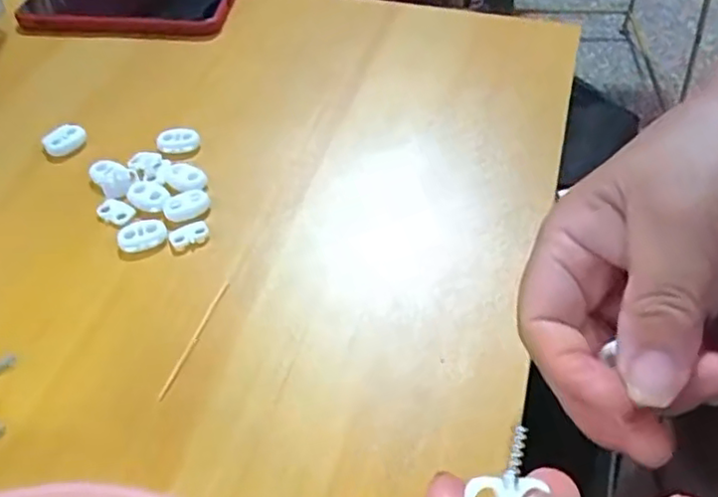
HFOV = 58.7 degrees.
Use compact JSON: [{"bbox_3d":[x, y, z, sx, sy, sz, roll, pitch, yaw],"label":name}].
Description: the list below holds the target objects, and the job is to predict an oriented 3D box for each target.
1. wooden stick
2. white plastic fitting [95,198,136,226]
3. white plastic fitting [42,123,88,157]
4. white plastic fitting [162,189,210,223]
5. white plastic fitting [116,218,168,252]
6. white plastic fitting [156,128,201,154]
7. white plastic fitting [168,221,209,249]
[{"bbox_3d":[-0.069,0.037,0.270,0.004,0.004,0.059,15,52,14],"label":"wooden stick"},{"bbox_3d":[-0.120,-0.018,0.315,0.019,0.004,0.011,23,54,20],"label":"white plastic fitting"},{"bbox_3d":[-0.159,-0.058,0.347,0.022,0.008,0.016,-24,53,-18],"label":"white plastic fitting"},{"bbox_3d":[-0.083,-0.021,0.309,0.022,0.004,0.014,-24,53,-18],"label":"white plastic fitting"},{"bbox_3d":[-0.102,-0.006,0.299,0.022,0.008,0.015,-20,52,-14],"label":"white plastic fitting"},{"bbox_3d":[-0.096,-0.058,0.341,0.022,0.008,0.010,-9,50,-6],"label":"white plastic fitting"},{"bbox_3d":[-0.080,-0.006,0.301,0.018,0.004,0.012,-22,53,-16],"label":"white plastic fitting"}]

